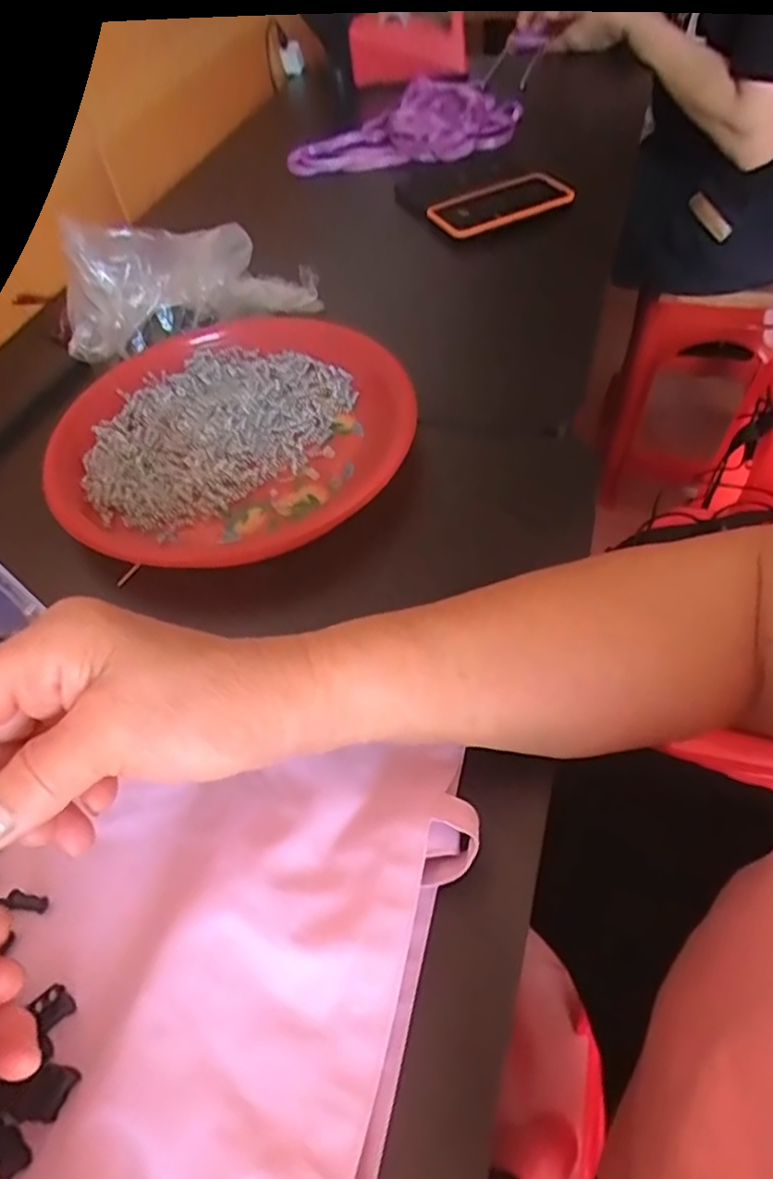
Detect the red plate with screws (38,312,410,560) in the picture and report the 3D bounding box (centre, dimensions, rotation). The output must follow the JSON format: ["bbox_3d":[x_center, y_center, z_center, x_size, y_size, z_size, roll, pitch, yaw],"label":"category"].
[{"bbox_3d":[-0.107,-0.113,0.472,0.230,0.027,0.221,-4,51,5],"label":"red plate with screws"}]

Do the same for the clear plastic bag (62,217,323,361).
[{"bbox_3d":[-0.148,-0.235,0.530,0.184,0.085,0.058,-18,51,-25],"label":"clear plastic bag"}]

